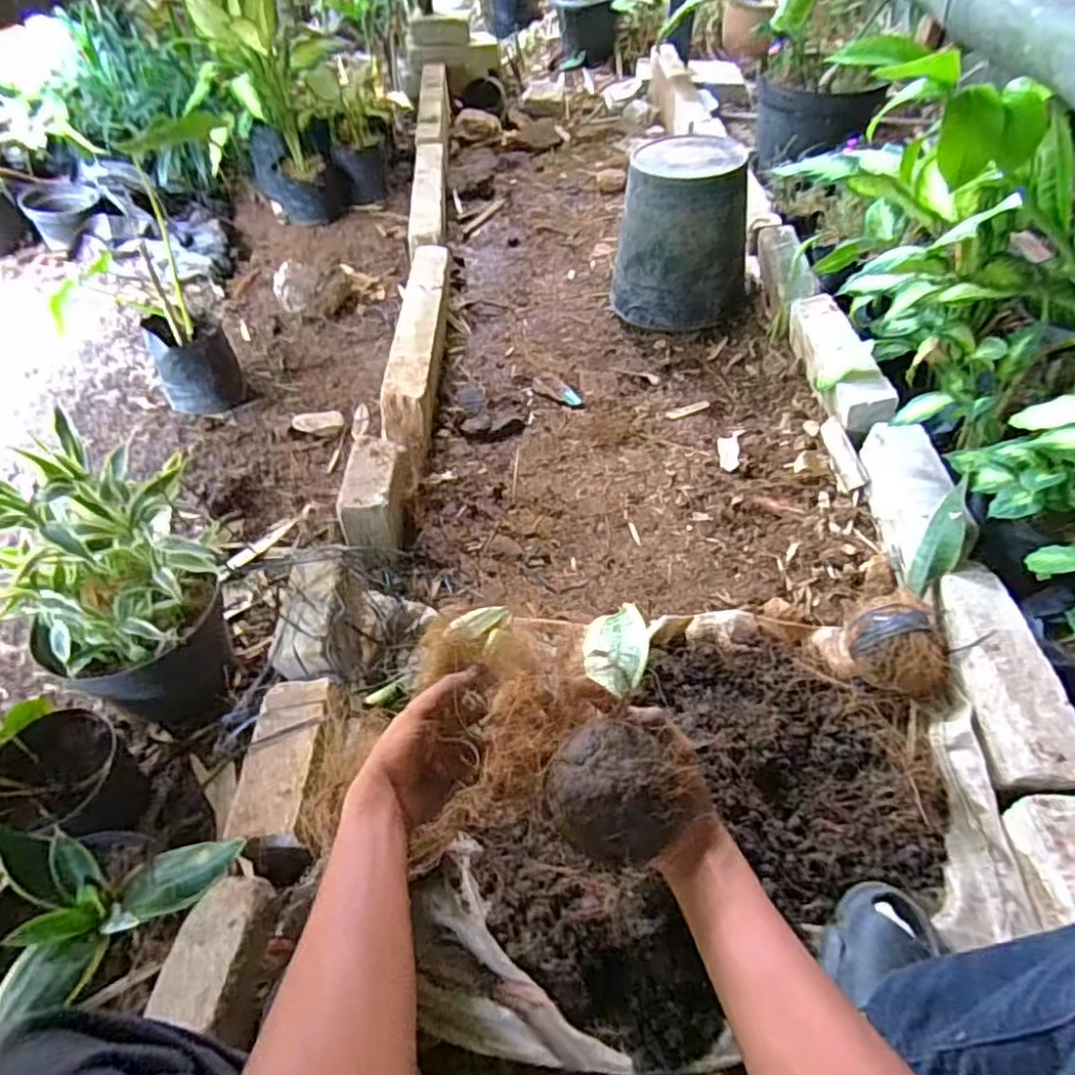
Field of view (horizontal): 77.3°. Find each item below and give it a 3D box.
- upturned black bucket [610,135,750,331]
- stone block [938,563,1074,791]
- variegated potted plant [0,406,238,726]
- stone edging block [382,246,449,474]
[{"bbox_3d":[0.338,-0.679,1.515,0.290,0.335,0.327,13,52,12],"label":"upturned black bucket"},{"bbox_3d":[0.563,0.162,0.811,0.076,0.081,0.299,3,50,5],"label":"stone block"},{"bbox_3d":[-0.502,0.069,0.838,0.192,0.368,0.201,1,50,3],"label":"variegated potted plant"},{"bbox_3d":[-0.237,-0.399,1.370,0.086,0.135,0.639,-1,50,1],"label":"stone edging block"}]

